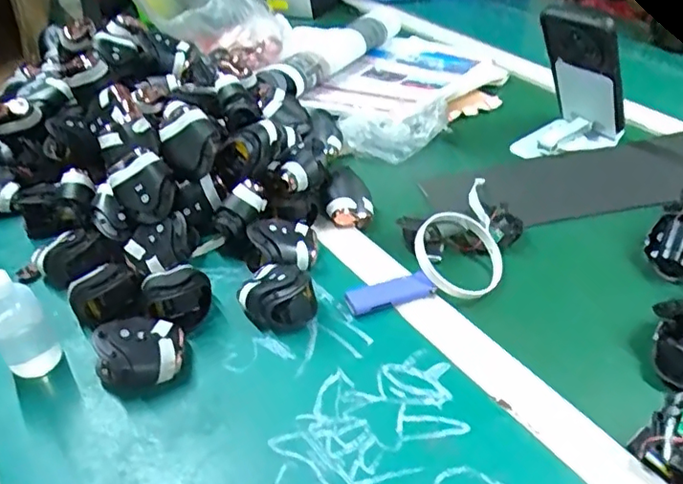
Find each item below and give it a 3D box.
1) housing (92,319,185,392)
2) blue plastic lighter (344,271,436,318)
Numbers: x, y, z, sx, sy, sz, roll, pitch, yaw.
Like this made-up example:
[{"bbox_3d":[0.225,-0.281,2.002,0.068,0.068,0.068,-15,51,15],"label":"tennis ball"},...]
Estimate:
[{"bbox_3d":[-0.148,0.083,0.428,0.064,0.042,0.043,-12,40,-13],"label":"housing"},{"bbox_3d":[0.041,0.044,0.486,0.075,0.015,0.022,-16,41,-17],"label":"blue plastic lighter"}]

